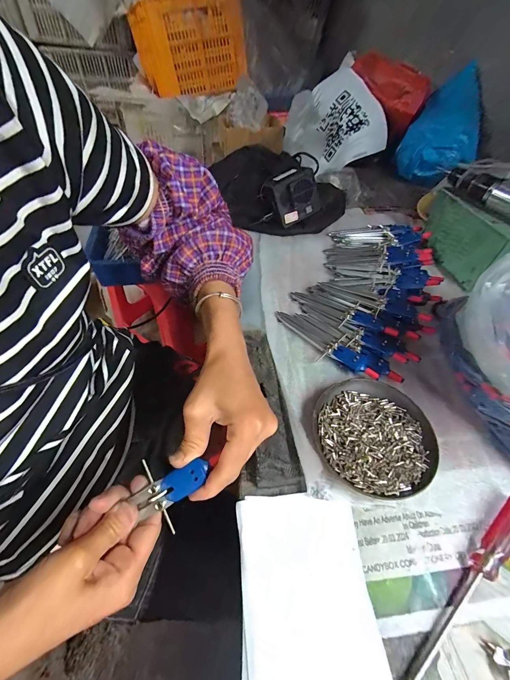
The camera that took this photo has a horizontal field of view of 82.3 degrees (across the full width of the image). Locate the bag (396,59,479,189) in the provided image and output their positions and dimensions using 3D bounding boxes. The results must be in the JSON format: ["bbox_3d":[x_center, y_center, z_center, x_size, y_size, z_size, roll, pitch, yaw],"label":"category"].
[{"bbox_3d":[0.447,-0.499,0.689,0.162,0.165,0.254,21,51,13],"label":"bag"}]

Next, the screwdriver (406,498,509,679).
[{"bbox_3d":[0.170,0.185,0.225,0.176,0.016,0.017,-30,58,-26],"label":"screwdriver"}]

